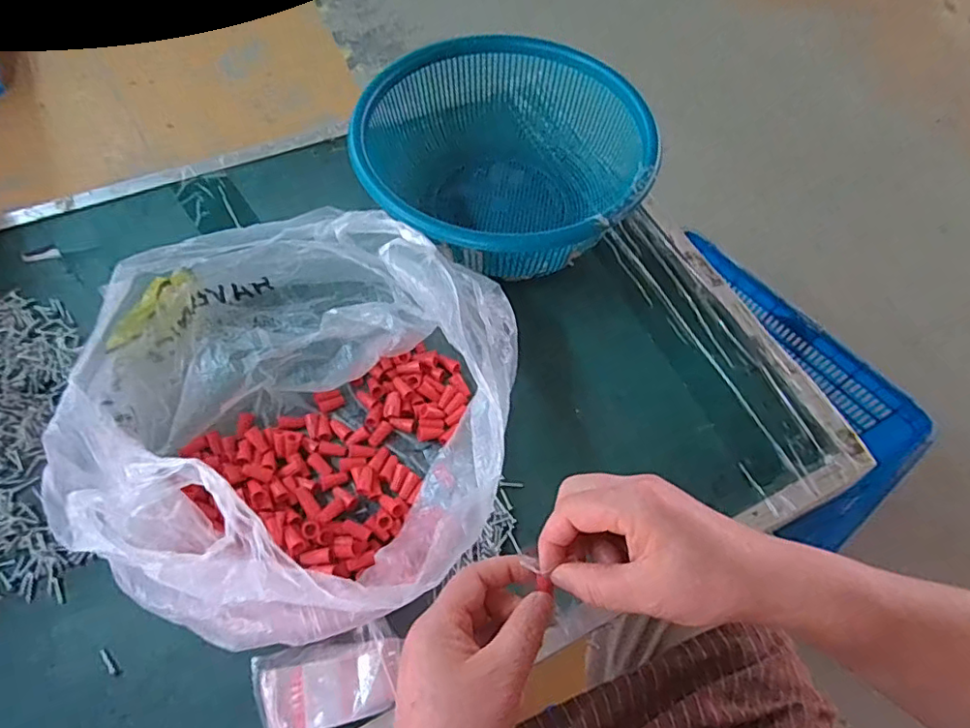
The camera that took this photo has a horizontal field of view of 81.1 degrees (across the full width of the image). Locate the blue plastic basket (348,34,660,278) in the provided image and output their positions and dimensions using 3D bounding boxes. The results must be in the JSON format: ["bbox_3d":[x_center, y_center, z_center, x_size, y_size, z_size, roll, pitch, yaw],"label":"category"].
[{"bbox_3d":[0.019,-0.200,0.577,0.267,0.112,0.234,1,62,-3],"label":"blue plastic basket"}]

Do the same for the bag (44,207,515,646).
[{"bbox_3d":[-0.136,0.029,0.444,0.315,0.103,0.332,2,62,-3],"label":"bag"}]

